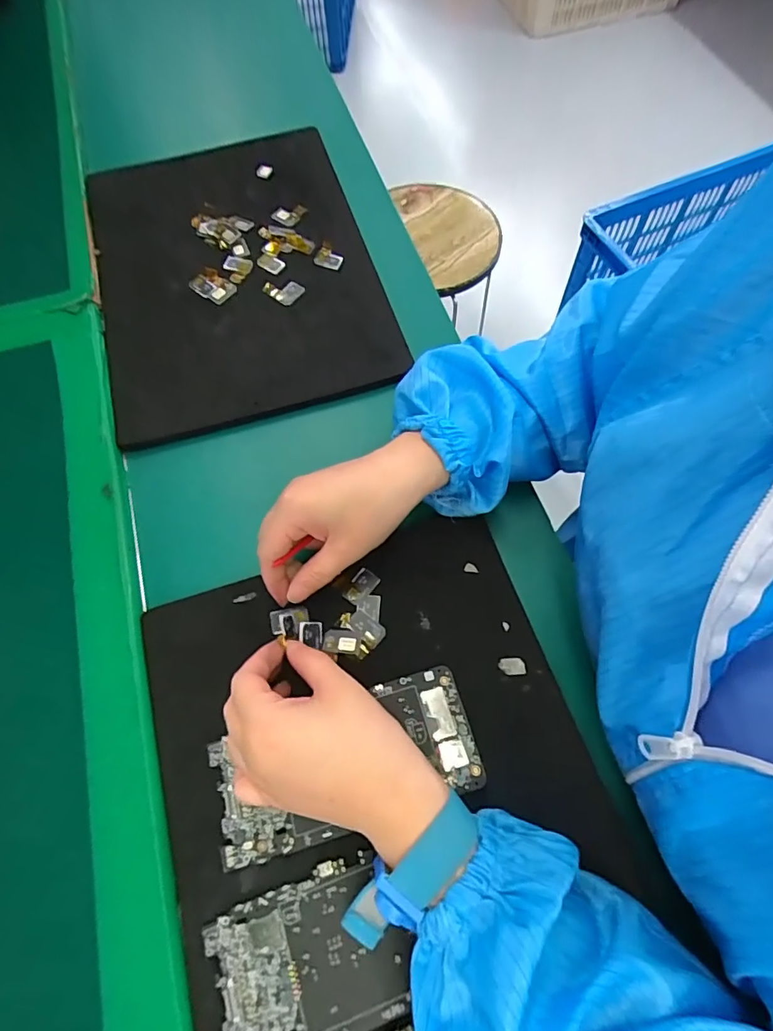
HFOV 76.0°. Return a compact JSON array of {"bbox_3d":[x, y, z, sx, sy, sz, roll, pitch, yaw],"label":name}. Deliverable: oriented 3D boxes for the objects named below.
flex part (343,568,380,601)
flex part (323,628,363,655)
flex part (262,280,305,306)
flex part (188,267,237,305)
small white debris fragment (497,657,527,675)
[{"bbox_3d":[-0.018,0.049,0.346,0.016,0.004,0.025,39,72,15],"label":"flex part"},{"bbox_3d":[-0.029,0.083,0.329,0.025,0.004,0.016,6,66,2],"label":"flex part"},{"bbox_3d":[-0.098,-0.212,0.466,0.039,0.004,0.024,27,80,16],"label":"flex part"},{"bbox_3d":[-0.162,-0.215,0.464,0.041,0.004,0.029,39,72,15],"label":"flex part"},{"bbox_3d":[0.083,0.099,0.326,0.017,0.004,0.011,-4,70,-2],"label":"small white debris fragment"}]

